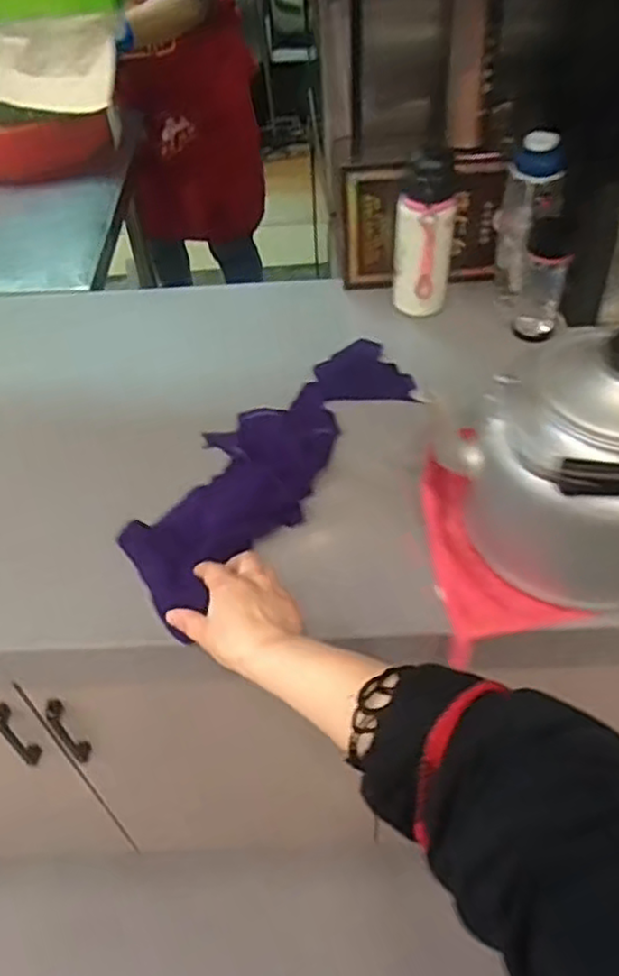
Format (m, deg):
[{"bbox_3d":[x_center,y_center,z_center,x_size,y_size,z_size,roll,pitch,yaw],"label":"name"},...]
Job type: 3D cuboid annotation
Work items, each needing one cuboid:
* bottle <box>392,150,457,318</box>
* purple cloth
[{"bbox_3d":[0.146,-0.323,0.920,0.072,0.216,0.061,5,48,8],"label":"bottle"},{"bbox_3d":[-0.042,-0.043,0.809,0.150,0.043,0.431,26,56,25],"label":"purple cloth"}]

